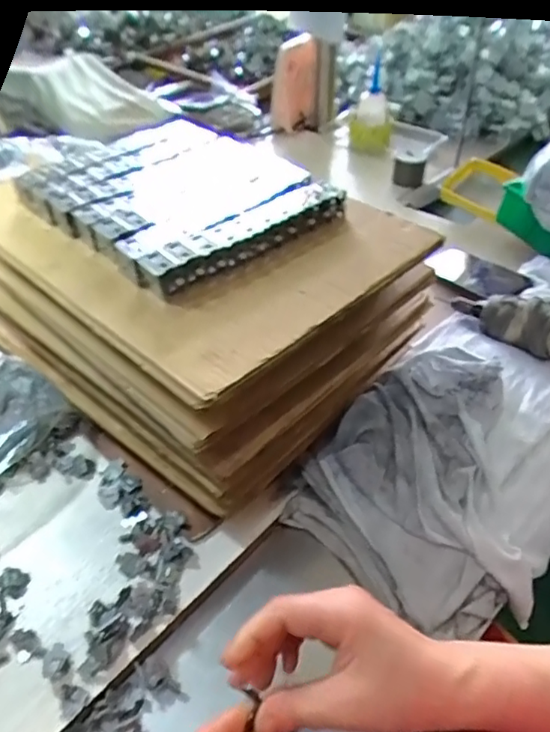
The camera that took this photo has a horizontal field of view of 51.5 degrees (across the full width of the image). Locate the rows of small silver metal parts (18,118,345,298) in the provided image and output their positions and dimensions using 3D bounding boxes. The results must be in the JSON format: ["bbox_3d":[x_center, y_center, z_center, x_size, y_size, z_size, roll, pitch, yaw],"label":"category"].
[{"bbox_3d":[-0.109,-0.184,0.583,0.292,0.044,0.222,33,53,31],"label":"rows of small silver metal parts"}]

